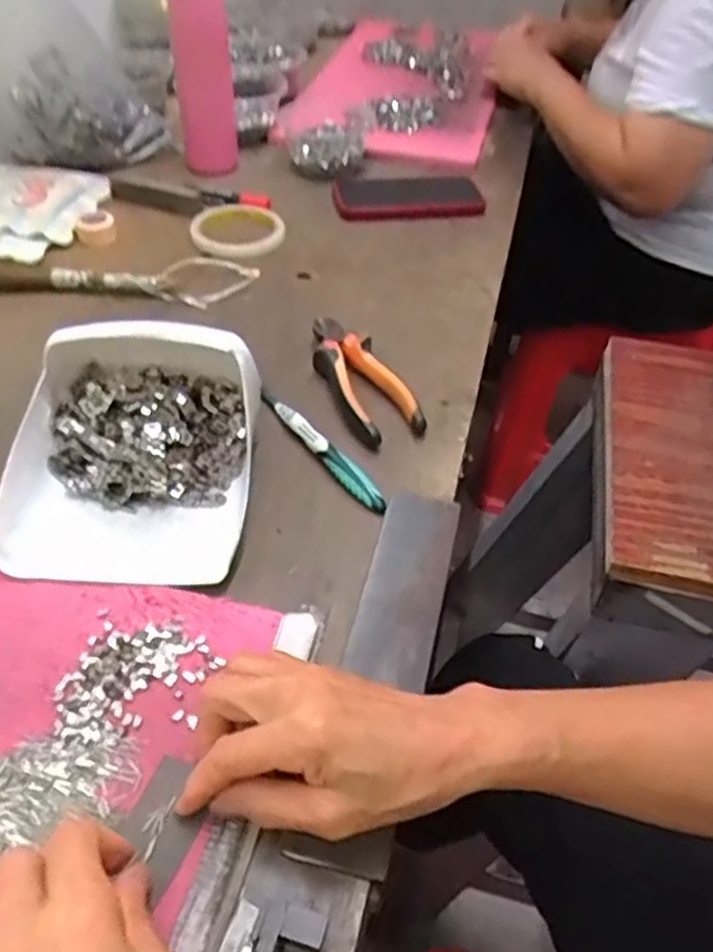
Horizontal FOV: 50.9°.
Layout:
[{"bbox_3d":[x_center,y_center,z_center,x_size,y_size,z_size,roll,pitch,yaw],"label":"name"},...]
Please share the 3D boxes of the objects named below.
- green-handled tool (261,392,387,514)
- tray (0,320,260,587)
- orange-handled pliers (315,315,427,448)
[{"bbox_3d":[-0.028,-0.022,0.554,0.012,0.019,0.147,-26,54,-28],"label":"green-handled tool"},{"bbox_3d":[-0.148,-0.028,0.494,0.158,0.079,0.178,2,45,-1],"label":"tray"},{"bbox_3d":[0.001,-0.080,0.606,0.052,0.023,0.143,-15,49,-20],"label":"orange-handled pliers"}]

